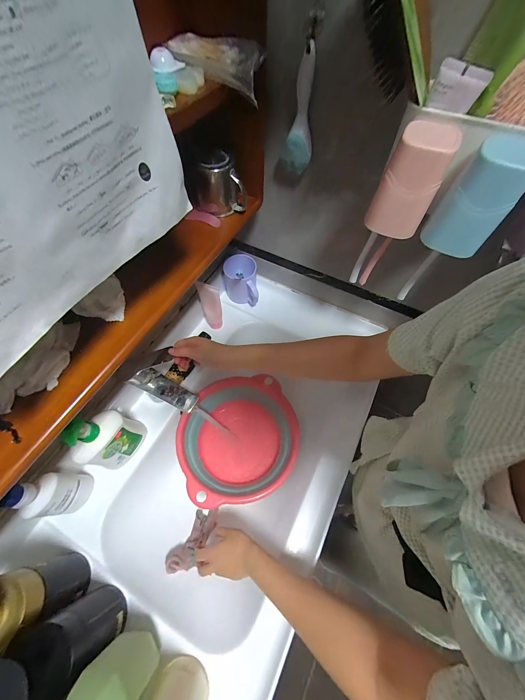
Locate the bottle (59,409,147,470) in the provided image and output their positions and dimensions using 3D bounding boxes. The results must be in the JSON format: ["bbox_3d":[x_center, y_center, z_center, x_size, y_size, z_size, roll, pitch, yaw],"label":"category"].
[{"bbox_3d":[-0.276,0.158,0.452,0.047,0.170,0.095,18,63,8],"label":"bottle"}]

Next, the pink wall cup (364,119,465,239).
[{"bbox_3d":[0.169,-0.189,0.291,0.064,0.096,0.052,23,63,11],"label":"pink wall cup"}]

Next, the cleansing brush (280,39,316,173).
[{"bbox_3d":[0.054,-0.338,0.370,0.046,0.134,0.023,-3,62,-3],"label":"cleansing brush"}]

